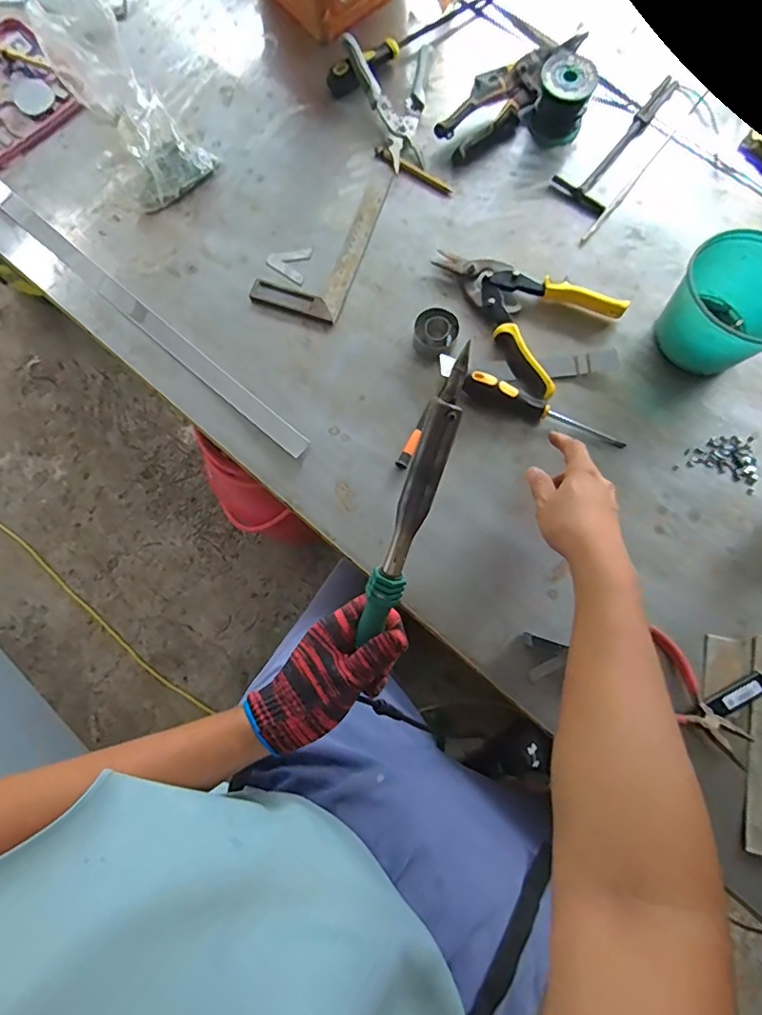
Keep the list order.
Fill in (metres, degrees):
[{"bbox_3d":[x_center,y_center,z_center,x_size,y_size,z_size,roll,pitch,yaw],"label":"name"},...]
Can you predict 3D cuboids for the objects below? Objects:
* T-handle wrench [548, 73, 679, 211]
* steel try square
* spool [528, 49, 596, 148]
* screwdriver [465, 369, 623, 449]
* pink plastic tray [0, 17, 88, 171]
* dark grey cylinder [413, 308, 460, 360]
[{"bbox_3d":[0.328,-0.490,0.713,0.075,0.009,0.224,39,82,8],"label":"T-handle wrench"},{"bbox_3d":[-0.066,-0.356,0.690,0.110,0.011,0.246,21,80,5],"label":"steel try square"},{"bbox_3d":[0.234,-0.529,0.695,0.069,0.069,0.069,0,79,1],"label":"spool"},{"bbox_3d":[0.192,-0.114,0.627,0.194,0.037,0.027,19,80,4],"label":"screwdriver"},{"bbox_3d":[-0.531,-0.574,0.738,0.176,0.024,0.213,-38,81,-7],"label":"pink plastic tray"},{"bbox_3d":[0.065,-0.211,0.652,0.052,0.020,0.062,34,81,7],"label":"dark grey cylinder"}]

